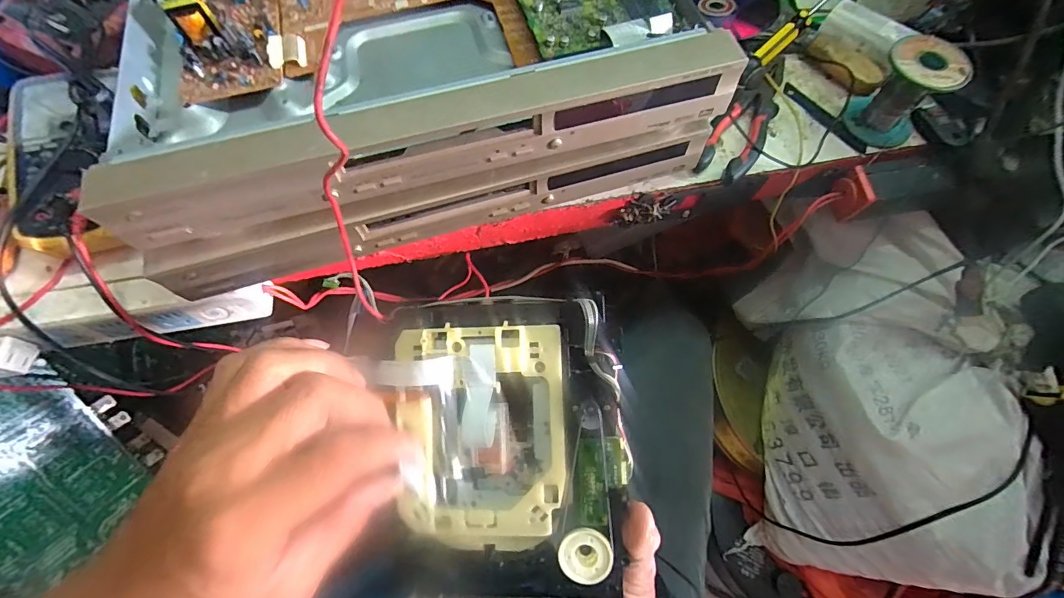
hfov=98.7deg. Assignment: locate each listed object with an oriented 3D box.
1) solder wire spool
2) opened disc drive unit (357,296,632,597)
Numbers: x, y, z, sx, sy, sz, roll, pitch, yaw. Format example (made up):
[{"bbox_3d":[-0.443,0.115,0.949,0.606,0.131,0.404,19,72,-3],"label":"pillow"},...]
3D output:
[{"bbox_3d":[0.318,-0.176,0.392,0.058,0.070,0.056,0,67,0],"label":"solder wire spool"},{"bbox_3d":[-0.018,0.094,0.252,0.134,0.025,0.183,-2,94,8],"label":"opened disc drive unit"}]

